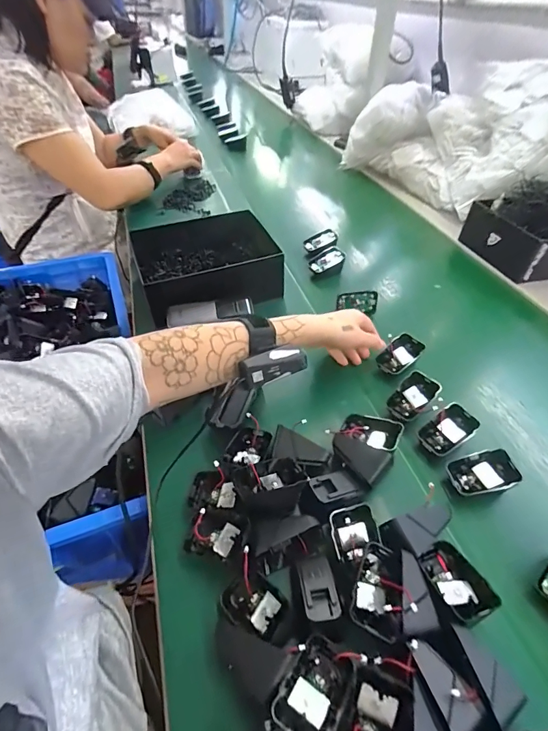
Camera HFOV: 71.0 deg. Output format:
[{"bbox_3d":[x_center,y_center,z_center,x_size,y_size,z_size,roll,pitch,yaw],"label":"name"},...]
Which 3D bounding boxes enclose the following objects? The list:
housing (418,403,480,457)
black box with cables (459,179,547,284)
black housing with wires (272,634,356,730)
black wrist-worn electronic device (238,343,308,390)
[{"bbox_3d":[0.212,0.081,0.473,0.069,0.032,0.043,-35,59,-4],"label":"housing"},{"bbox_3d":[0.554,-0.289,0.775,0.248,0.143,0.183,-10,47,-12],"label":"black box with cables"},{"bbox_3d":[0.032,0.250,0.296,0.046,0.030,0.065,29,52,24],"label":"black housing with wires"},{"bbox_3d":[-0.001,0.001,0.405,0.070,0.020,0.023,-20,50,-20],"label":"black wrist-worn electronic device"}]

